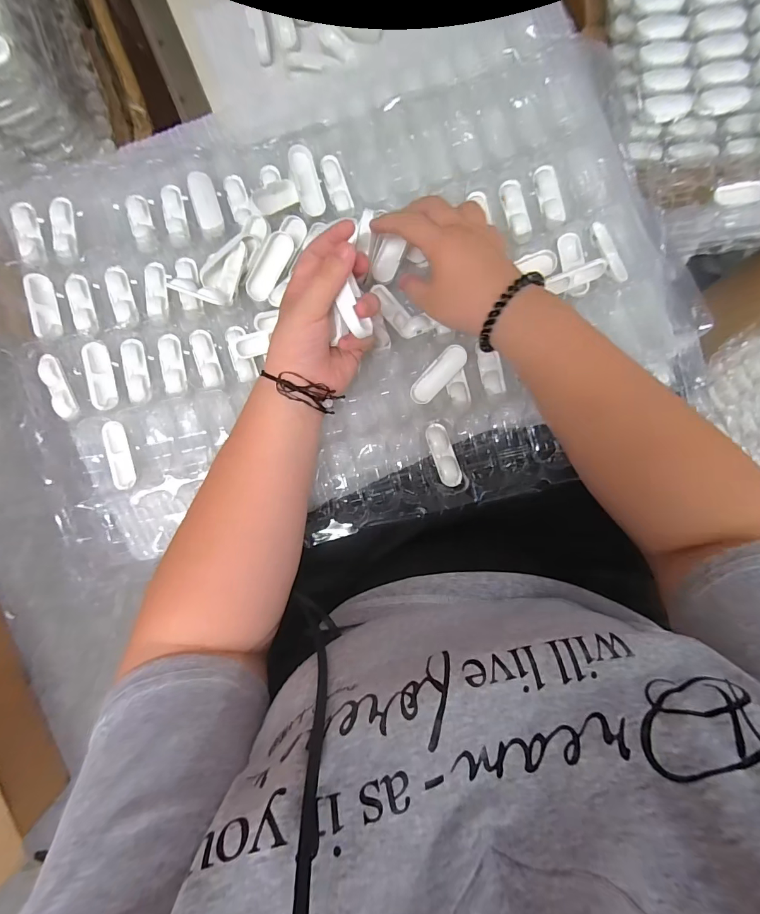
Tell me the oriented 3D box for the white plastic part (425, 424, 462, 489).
[{"bbox_3d":[0.062,-0.002,0.382,0.021,0.012,0.061,-19,95,2],"label":"white plastic part"}]

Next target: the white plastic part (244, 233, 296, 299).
[{"bbox_3d":[-0.104,-0.181,0.377,0.024,0.015,0.064,33,94,-3],"label":"white plastic part"}]

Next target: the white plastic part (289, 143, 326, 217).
[{"bbox_3d":[-0.071,-0.272,0.393,0.023,0.017,0.064,-19,95,2],"label":"white plastic part"}]

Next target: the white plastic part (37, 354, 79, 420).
[{"bbox_3d":[-0.290,-0.063,0.355,0.017,0.007,0.059,-21,95,2],"label":"white plastic part"}]

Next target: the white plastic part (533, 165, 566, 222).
[{"bbox_3d":[0.168,-0.259,0.387,0.021,0.012,0.058,-16,95,2],"label":"white plastic part"}]

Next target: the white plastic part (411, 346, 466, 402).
[{"bbox_3d":[0.057,-0.079,0.381,0.023,0.010,0.065,43,110,-3],"label":"white plastic part"}]

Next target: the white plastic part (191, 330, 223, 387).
[{"bbox_3d":[-0.165,-0.093,0.376,0.018,0.008,0.062,-20,82,2],"label":"white plastic part"}]

